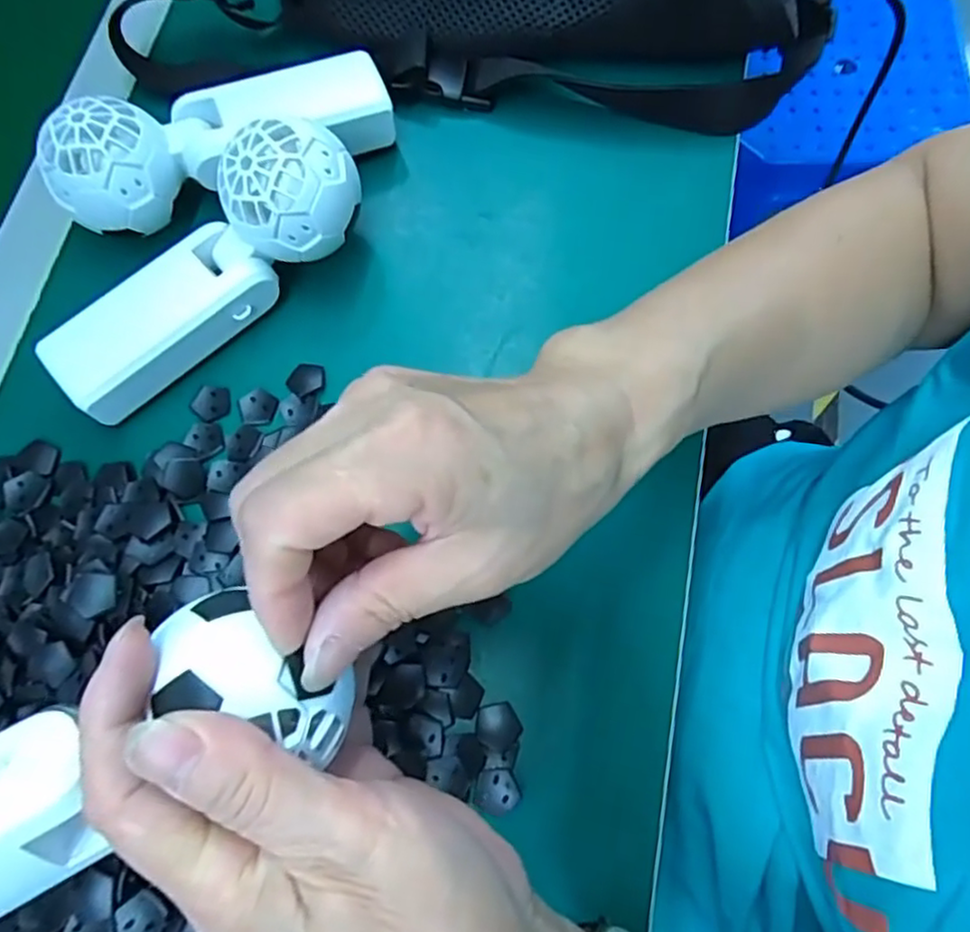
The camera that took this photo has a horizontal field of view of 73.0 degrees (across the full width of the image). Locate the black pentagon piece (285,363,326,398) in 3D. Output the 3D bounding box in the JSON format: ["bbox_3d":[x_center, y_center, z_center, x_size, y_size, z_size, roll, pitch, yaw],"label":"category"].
[{"bbox_3d":[-0.088,-0.043,0.321,0.018,0.004,0.017,15,74,6],"label":"black pentagon piece"}]

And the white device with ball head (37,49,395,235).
[{"bbox_3d":[-0.132,-0.167,0.334,0.168,0.059,0.050,-25,74,-6],"label":"white device with ball head"}]

